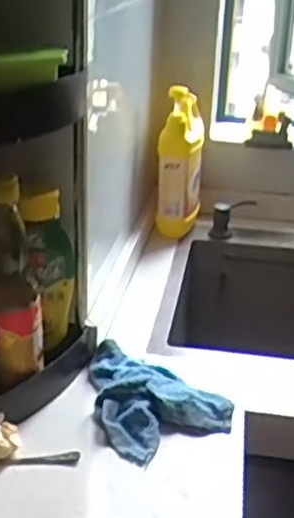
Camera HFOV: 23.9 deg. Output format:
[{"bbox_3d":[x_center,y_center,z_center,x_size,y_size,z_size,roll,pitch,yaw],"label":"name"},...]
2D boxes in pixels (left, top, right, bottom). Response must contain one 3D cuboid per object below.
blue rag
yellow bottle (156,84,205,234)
[{"bbox_3d":[-0.001,0.144,0.766,0.131,0.033,0.170,-11,28,-26],"label":"blue rag"},{"bbox_3d":[0.055,-0.159,1.151,0.071,0.243,0.076,3,25,3],"label":"yellow bottle"}]

